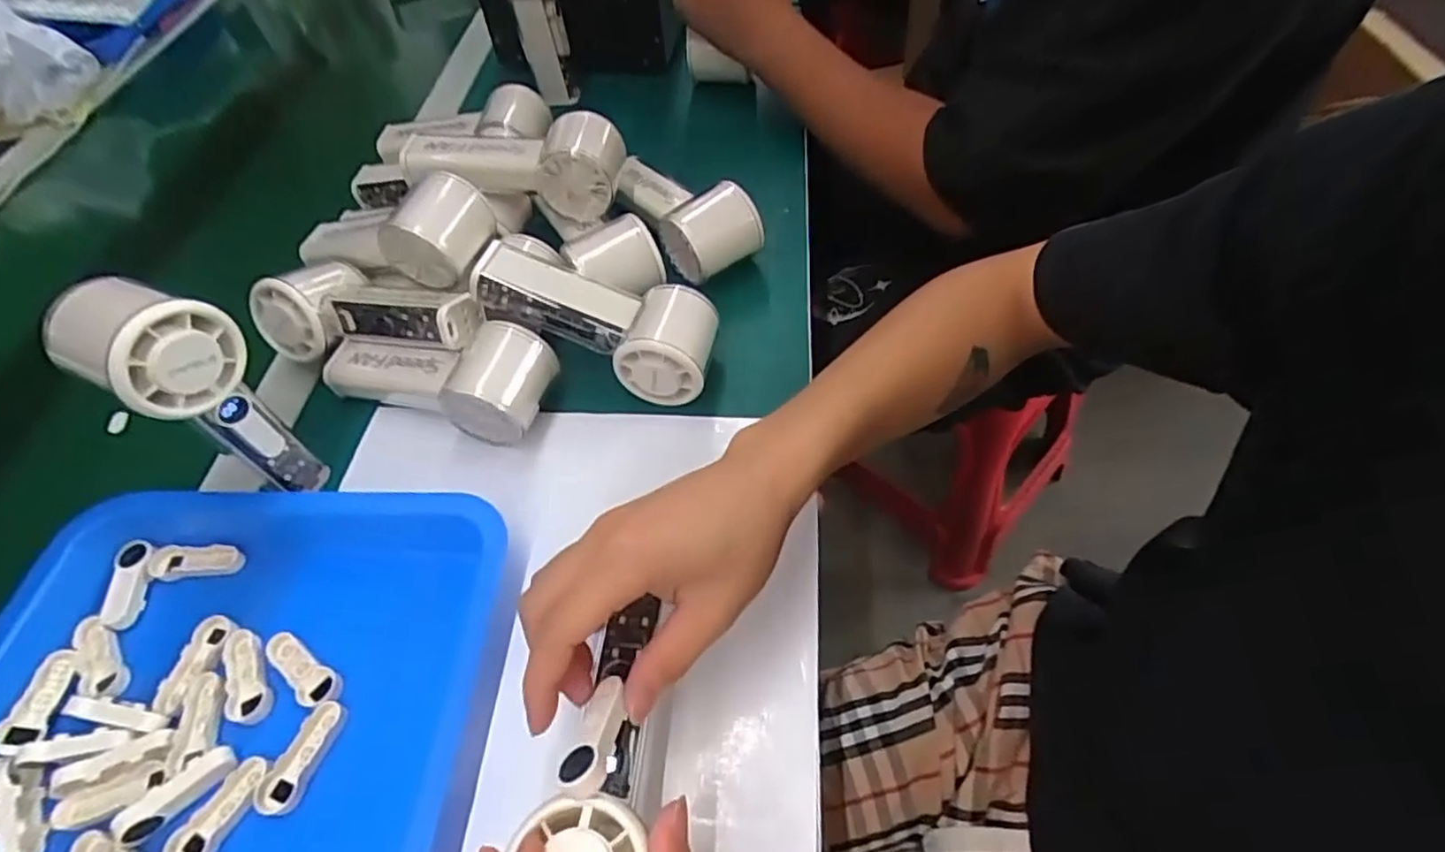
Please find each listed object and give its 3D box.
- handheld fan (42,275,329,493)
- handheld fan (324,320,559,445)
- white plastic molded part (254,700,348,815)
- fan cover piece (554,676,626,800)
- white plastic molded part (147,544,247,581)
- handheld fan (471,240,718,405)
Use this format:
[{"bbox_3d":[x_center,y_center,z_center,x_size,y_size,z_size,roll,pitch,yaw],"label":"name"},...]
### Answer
[{"bbox_3d":[-0.277,-0.011,0.364,0.066,0.143,0.056,19,59,17],"label":"handheld fan"},{"bbox_3d":[-0.182,-0.033,0.429,0.156,0.056,0.051,13,57,14],"label":"handheld fan"},{"bbox_3d":[-0.201,0.158,0.320,0.019,0.004,0.051,18,59,17],"label":"white plastic molded part"},{"bbox_3d":[-0.052,0.125,0.272,0.020,0.007,0.050,5,34,9],"label":"fan cover piece"},{"bbox_3d":[-0.306,0.078,0.390,0.052,0.008,0.020,-6,55,1],"label":"white plastic molded part"},{"bbox_3d":[-0.078,-0.070,0.421,0.148,0.050,0.056,21,58,-2],"label":"handheld fan"}]

